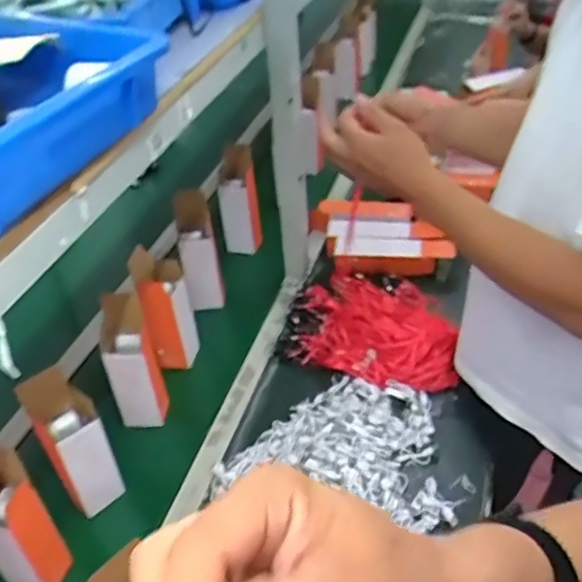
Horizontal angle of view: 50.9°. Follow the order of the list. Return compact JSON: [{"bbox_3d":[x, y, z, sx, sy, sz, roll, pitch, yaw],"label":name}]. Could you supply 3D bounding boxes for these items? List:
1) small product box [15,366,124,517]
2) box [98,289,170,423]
[{"bbox_3d":[-0.307,0.222,0.877,0.074,0.232,0.066,-27,45,-25],"label":"small product box"},{"bbox_3d":[-0.254,0.113,0.989,0.079,0.234,0.084,-7,40,-4],"label":"box"}]

